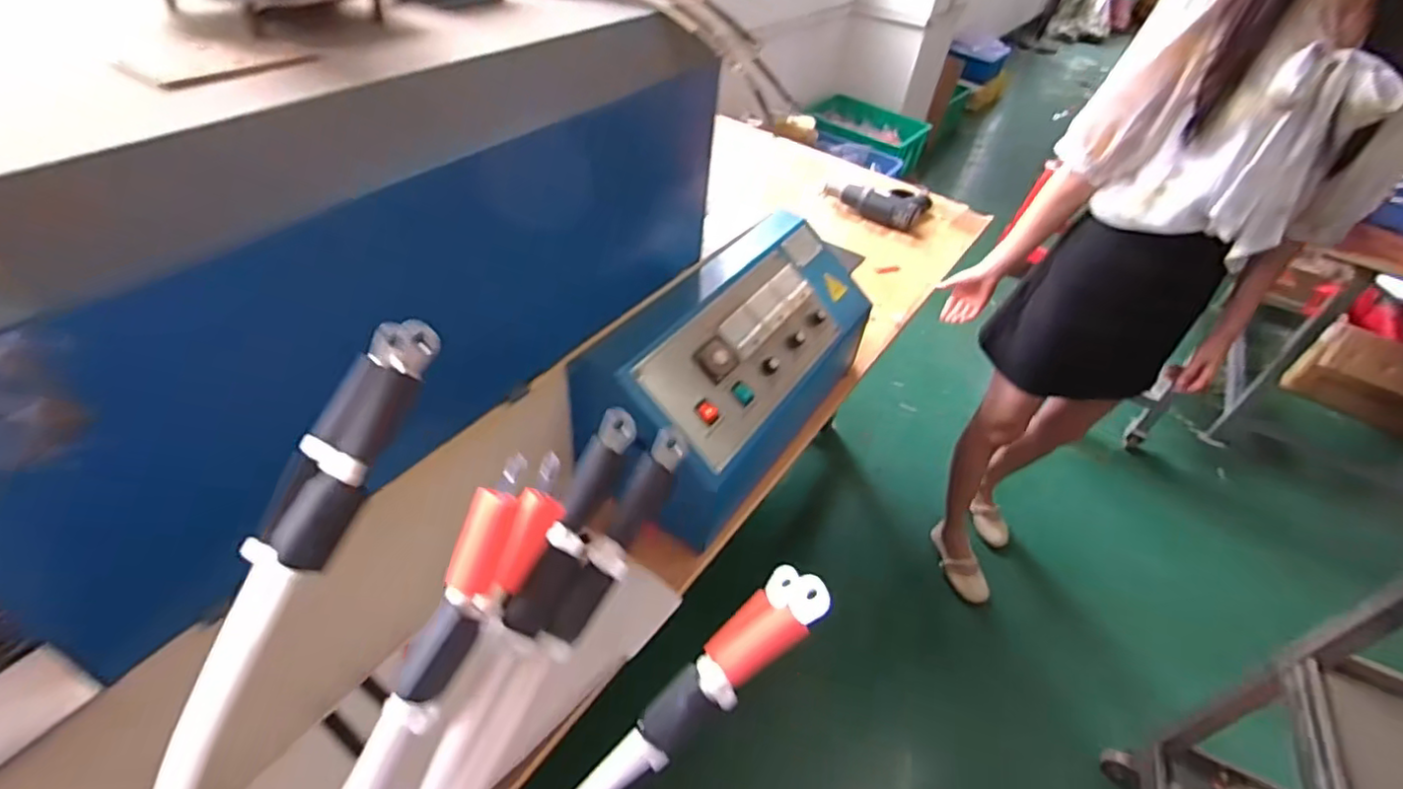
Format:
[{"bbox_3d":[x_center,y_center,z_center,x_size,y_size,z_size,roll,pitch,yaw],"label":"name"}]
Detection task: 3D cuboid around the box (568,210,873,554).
[{"bbox_3d":[0.062,-0.049,0.955,0.209,0.222,0.526,27,46,20],"label":"box"}]

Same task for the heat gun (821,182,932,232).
[{"bbox_3d":[0.467,-0.534,1.693,0.255,0.067,0.224,26,45,19],"label":"heat gun"}]

